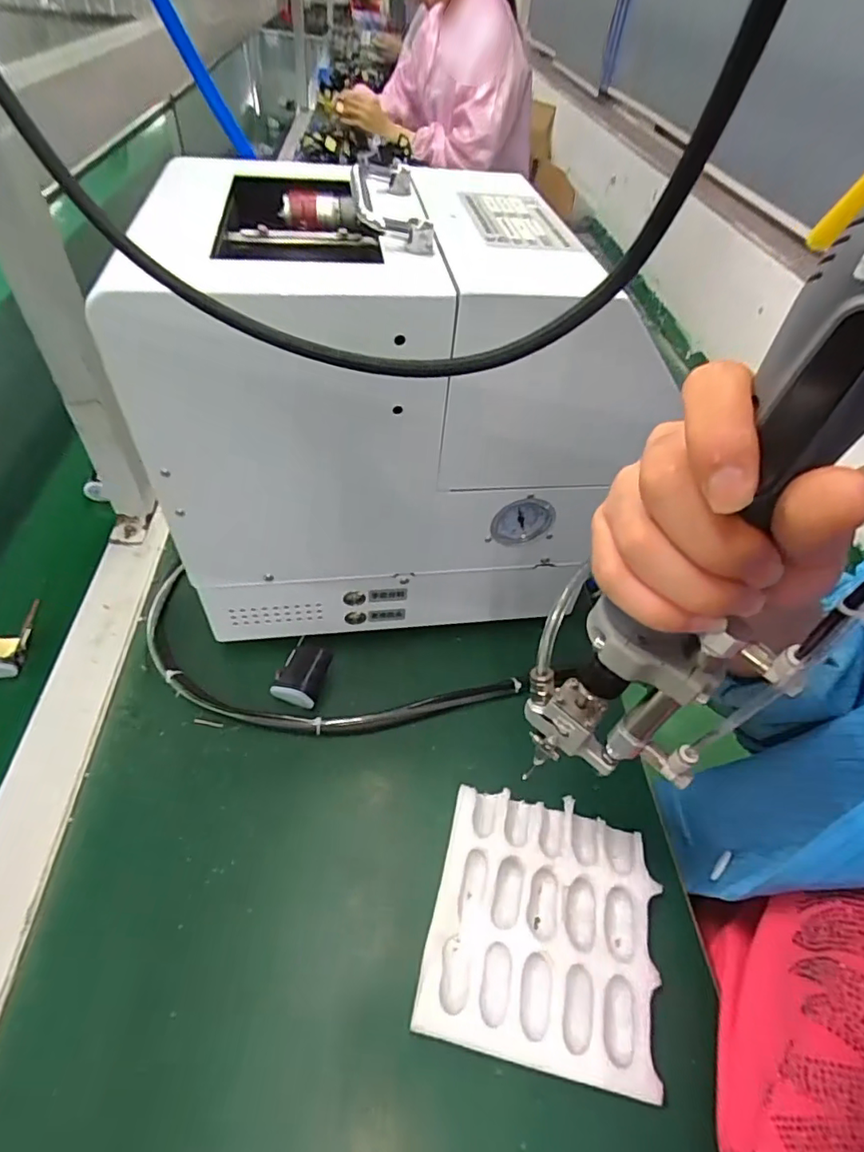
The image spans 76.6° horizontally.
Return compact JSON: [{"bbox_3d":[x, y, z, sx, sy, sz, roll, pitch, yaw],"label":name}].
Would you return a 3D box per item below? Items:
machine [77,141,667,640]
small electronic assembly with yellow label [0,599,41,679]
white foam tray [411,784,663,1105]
[{"bbox_3d":[-0.037,-0.113,0.415,0.275,0.296,0.195,-3,49,-9],"label":"machine"},{"bbox_3d":[-0.351,0.050,0.443,0.041,0.020,0.070,-10,51,-13],"label":"small electronic assembly with yellow label"},{"bbox_3d":[0.066,0.207,0.331,0.126,0.017,0.135,13,49,7],"label":"white foam tray"}]

